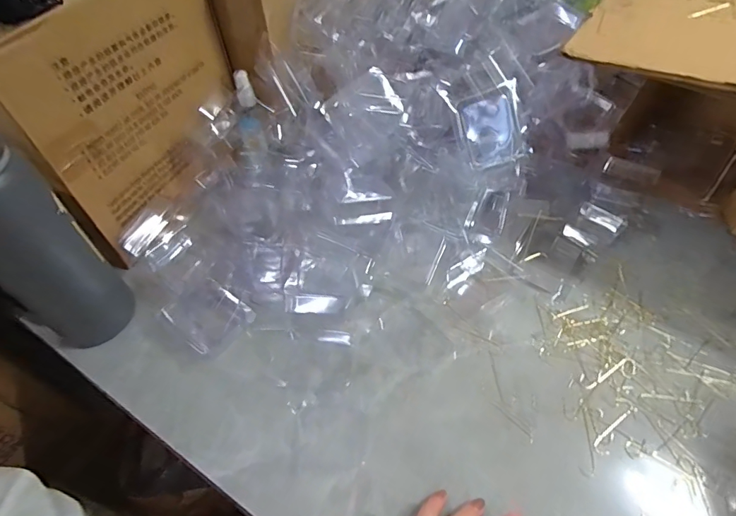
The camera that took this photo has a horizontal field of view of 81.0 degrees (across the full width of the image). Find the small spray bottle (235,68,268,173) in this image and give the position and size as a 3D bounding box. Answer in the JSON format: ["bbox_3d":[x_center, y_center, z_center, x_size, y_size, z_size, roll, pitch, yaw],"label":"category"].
[{"bbox_3d":[-0.166,-0.190,0.606,0.030,0.132,0.026,-6,26,-5],"label":"small spray bottle"}]

